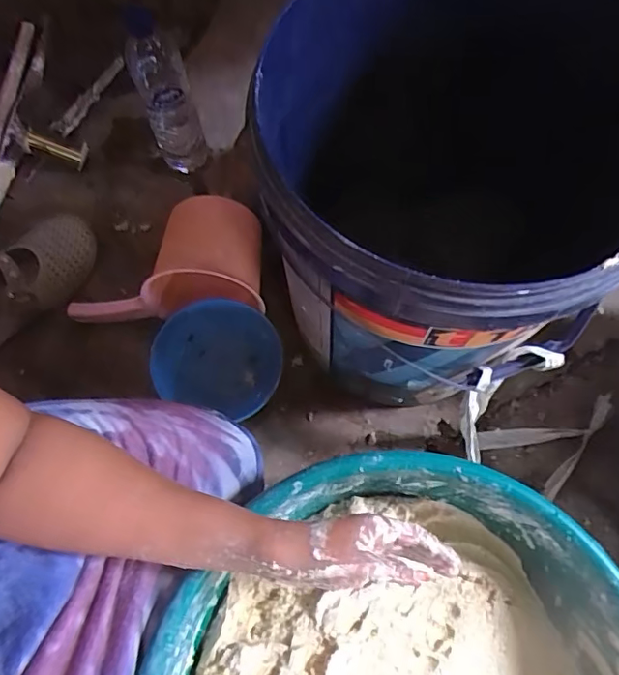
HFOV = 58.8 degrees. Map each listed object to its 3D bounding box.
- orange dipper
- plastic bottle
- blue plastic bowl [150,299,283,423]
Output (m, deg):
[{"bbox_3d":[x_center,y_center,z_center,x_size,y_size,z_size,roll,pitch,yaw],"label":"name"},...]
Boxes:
[{"bbox_3d":[-0.178,-0.101,0.647,0.247,0.117,0.137,1,71,1],"label":"orange dipper"},{"bbox_3d":[-0.182,-0.304,0.700,0.065,0.211,0.073,-21,73,-6],"label":"plastic bottle"},{"bbox_3d":[-0.110,0.030,0.679,0.160,0.078,0.134,20,73,7],"label":"blue plastic bowl"}]

